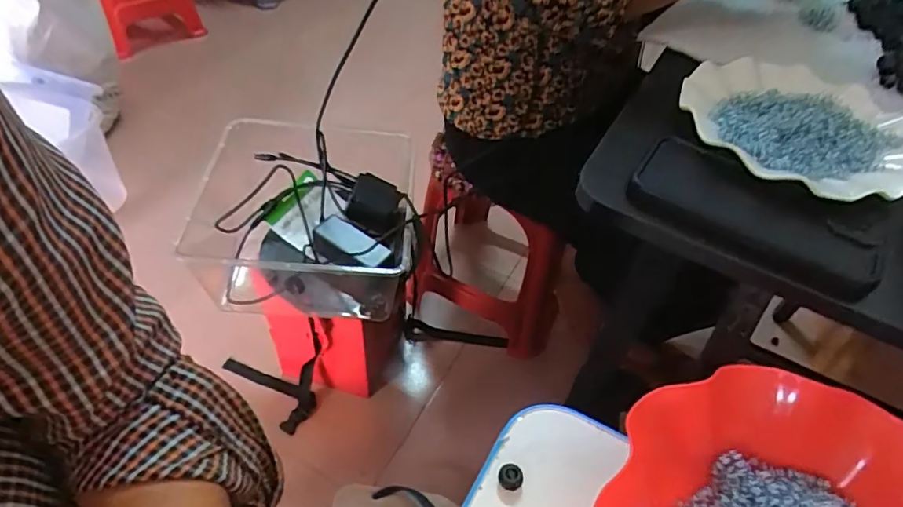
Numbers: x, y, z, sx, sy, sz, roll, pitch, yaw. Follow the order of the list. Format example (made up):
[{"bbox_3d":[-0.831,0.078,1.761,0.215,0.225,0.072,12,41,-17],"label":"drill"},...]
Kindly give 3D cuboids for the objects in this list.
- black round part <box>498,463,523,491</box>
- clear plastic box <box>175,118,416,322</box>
[{"bbox_3d":[0.038,0.143,0.342,0.015,0.012,0.014,3,48,-3],"label":"black round part"},{"bbox_3d":[-0.214,-0.043,0.826,0.291,0.158,0.301,3,48,-3],"label":"clear plastic box"}]

